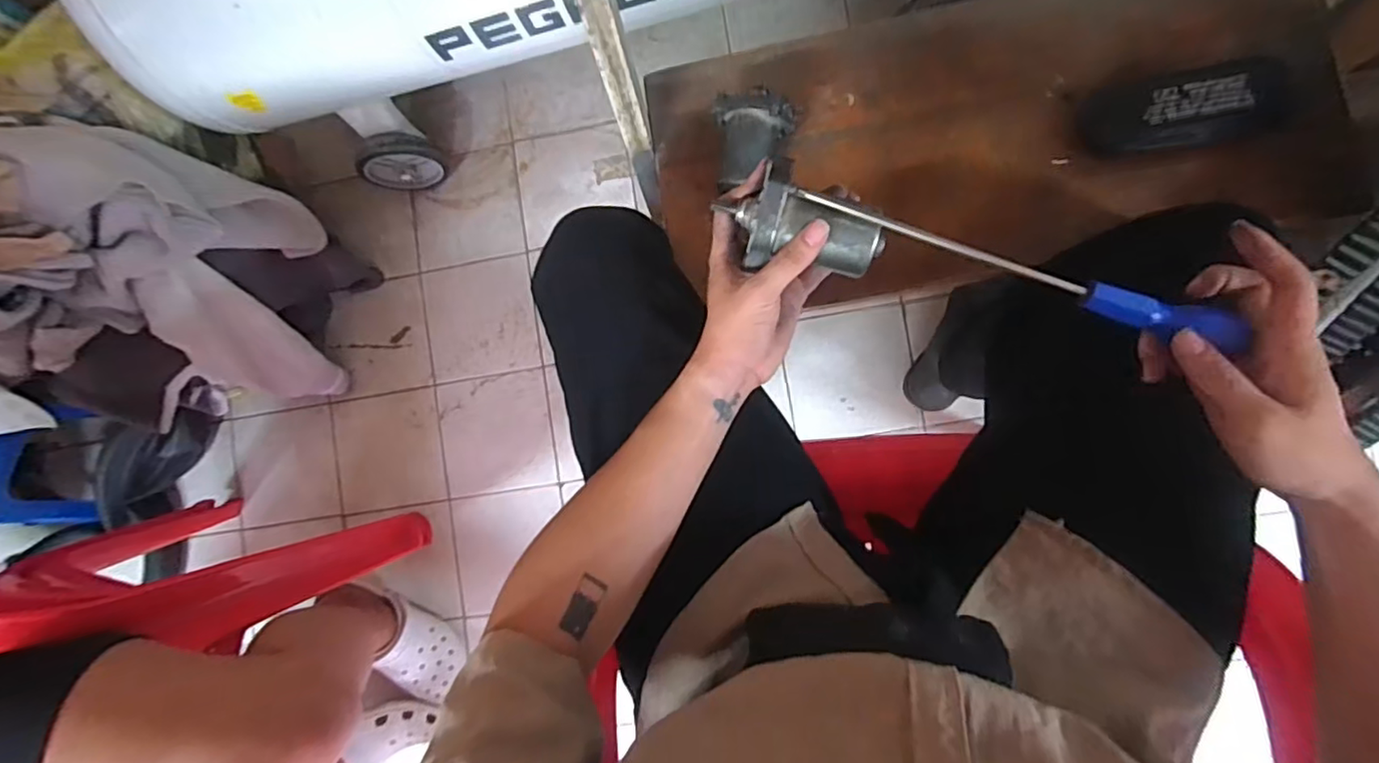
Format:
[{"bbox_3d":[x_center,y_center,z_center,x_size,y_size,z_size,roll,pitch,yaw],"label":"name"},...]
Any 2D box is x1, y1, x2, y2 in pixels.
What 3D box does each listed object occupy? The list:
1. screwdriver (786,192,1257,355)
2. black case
[{"bbox_3d":[0.204,-0.079,0.401,0.275,0.023,0.029,23,90,11],"label":"screwdriver"},{"bbox_3d":[0.439,-0.241,0.544,0.156,0.023,0.070,-9,85,7],"label":"black case"}]

